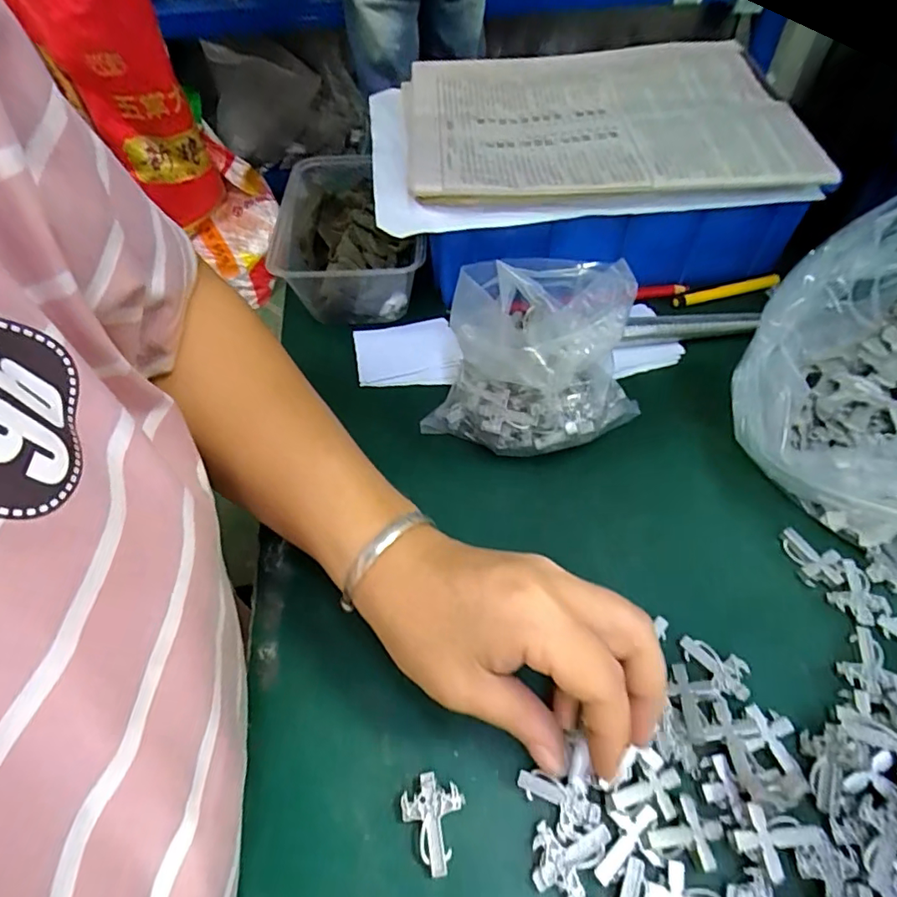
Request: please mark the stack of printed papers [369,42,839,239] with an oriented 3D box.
[{"bbox_3d":[0.085,-0.241,0.387,0.278,0.029,0.217,-9,56,3],"label":"stack of printed papers"}]

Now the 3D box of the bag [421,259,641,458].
[{"bbox_3d":[0.054,-0.053,0.322,0.110,0.095,0.094,25,59,20],"label":"bag"}]

